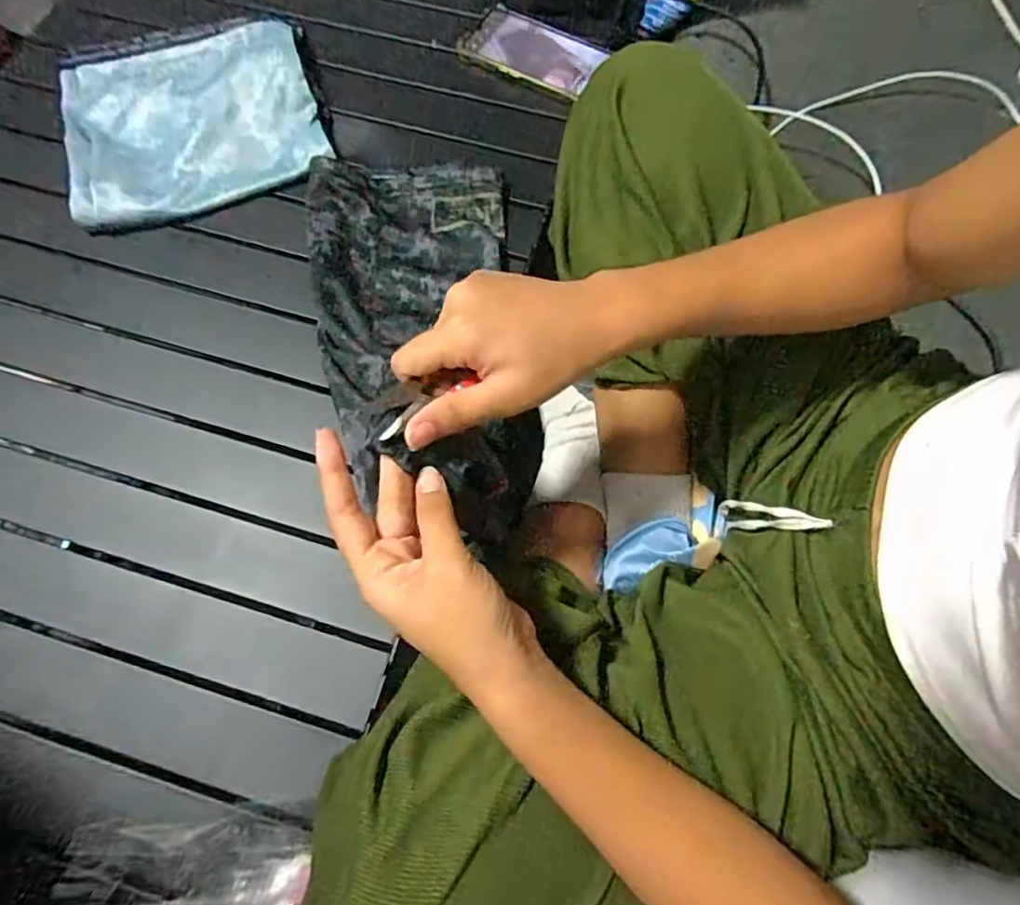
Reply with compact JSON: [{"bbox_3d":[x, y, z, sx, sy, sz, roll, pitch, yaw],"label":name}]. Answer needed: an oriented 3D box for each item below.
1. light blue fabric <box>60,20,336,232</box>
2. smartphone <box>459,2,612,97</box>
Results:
[{"bbox_3d":[-0.307,-0.330,0.568,0.236,0.040,0.226,-18,71,-7],"label":"light blue fabric"},{"bbox_3d":[0.024,-0.422,0.617,0.145,0.013,0.084,32,74,12],"label":"smartphone"}]

